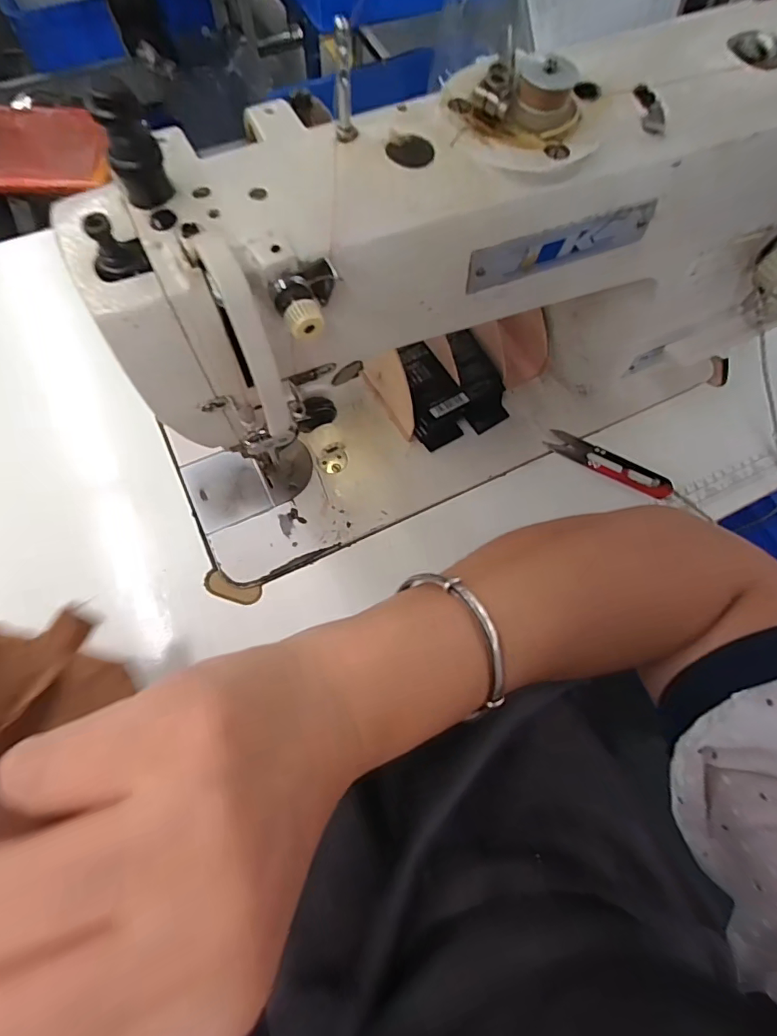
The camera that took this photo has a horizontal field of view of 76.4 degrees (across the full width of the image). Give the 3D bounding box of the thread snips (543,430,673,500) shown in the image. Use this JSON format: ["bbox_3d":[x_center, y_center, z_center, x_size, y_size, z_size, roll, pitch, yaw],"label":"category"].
[{"bbox_3d":[0.188,-0.046,0.420,0.107,0.007,0.023,27,75,11],"label":"thread snips"}]

